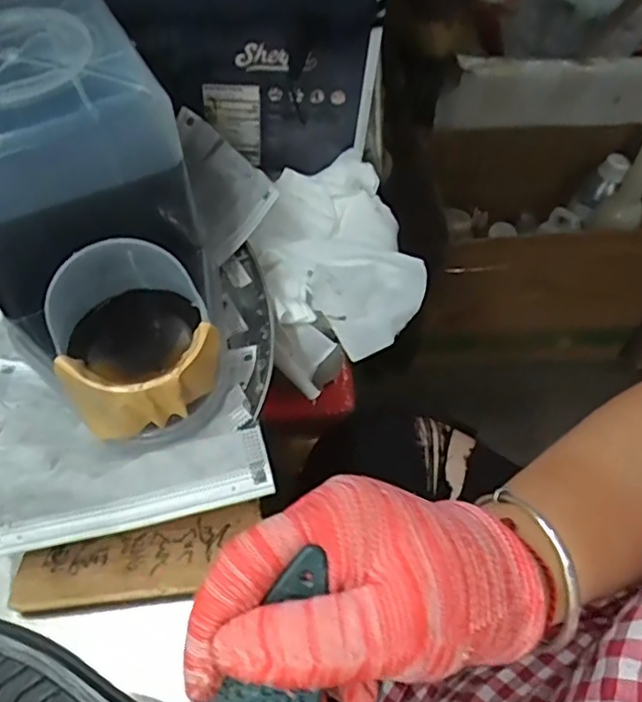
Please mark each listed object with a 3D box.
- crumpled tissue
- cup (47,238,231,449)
[{"bbox_3d":[0.010,-0.072,0.511,0.122,0.057,0.184,-11,56,-9],"label":"crumpled tissue"},{"bbox_3d":[-0.108,-0.011,0.364,0.093,0.089,0.106,-12,56,-9],"label":"cup"}]

